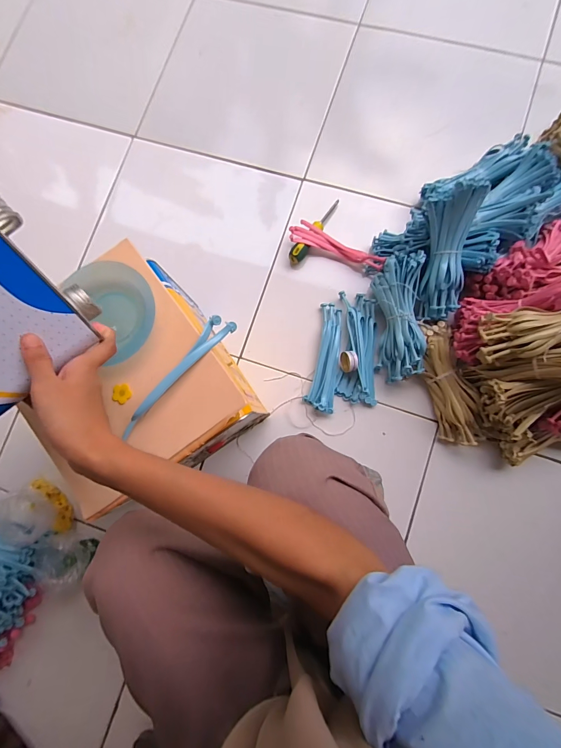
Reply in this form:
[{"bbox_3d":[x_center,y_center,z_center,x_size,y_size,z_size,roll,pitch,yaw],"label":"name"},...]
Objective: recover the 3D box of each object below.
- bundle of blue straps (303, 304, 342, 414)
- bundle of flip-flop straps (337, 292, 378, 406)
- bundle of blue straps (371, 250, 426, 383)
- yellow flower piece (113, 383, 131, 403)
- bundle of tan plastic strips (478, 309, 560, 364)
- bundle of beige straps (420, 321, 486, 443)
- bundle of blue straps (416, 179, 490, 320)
[{"bbox_3d":[0.088,-0.032,0.651,0.052,0.026,0.208,8,83,5],"label":"bundle of blue straps"},{"bbox_3d":[0.147,-0.051,0.641,0.072,0.028,0.212,1,82,4],"label":"bundle of flip-flop straps"},{"bbox_3d":[0.217,-0.104,0.614,0.073,0.094,0.220,-3,82,4],"label":"bundle of blue straps"},{"bbox_3d":[-0.201,0.024,0.424,0.020,0.008,0.024,29,85,7],"label":"yellow flower piece"},{"bbox_3d":[0.406,-0.073,0.490,0.207,0.038,0.078,-14,81,25],"label":"bundle of tan plastic strips"},{"bbox_3d":[0.308,0.013,0.616,0.068,0.058,0.227,-13,82,2],"label":"bundle of beige straps"},{"bbox_3d":[0.283,-0.204,0.578,0.080,0.051,0.218,2,113,4],"label":"bundle of blue straps"}]

